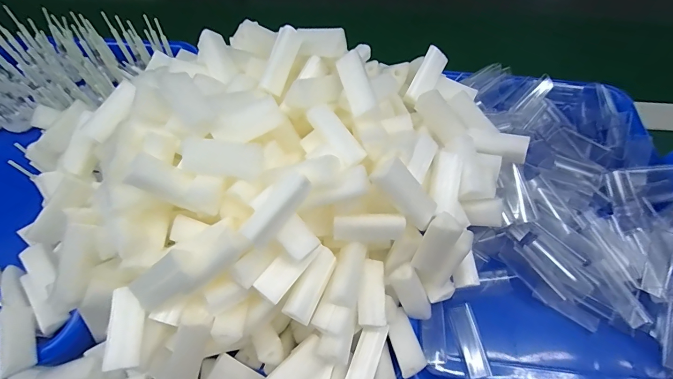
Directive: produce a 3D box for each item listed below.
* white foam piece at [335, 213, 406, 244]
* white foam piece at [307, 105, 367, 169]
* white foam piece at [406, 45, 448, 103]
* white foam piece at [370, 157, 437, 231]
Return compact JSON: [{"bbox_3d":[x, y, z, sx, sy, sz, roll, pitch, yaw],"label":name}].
[{"bbox_3d":[0.021,0.025,0.229,0.044,0.017,0.012,-1,58,0],"label":"white foam piece"},{"bbox_3d":[-0.001,-0.034,0.228,0.015,0.009,0.044,-41,92,-22],"label":"white foam piece"},{"bbox_3d":[0.072,-0.092,0.295,0.021,0.014,0.045,29,86,-28],"label":"white foam piece"},{"bbox_3d":[0.043,0.003,0.224,0.049,0.015,0.017,47,64,-16],"label":"white foam piece"}]

